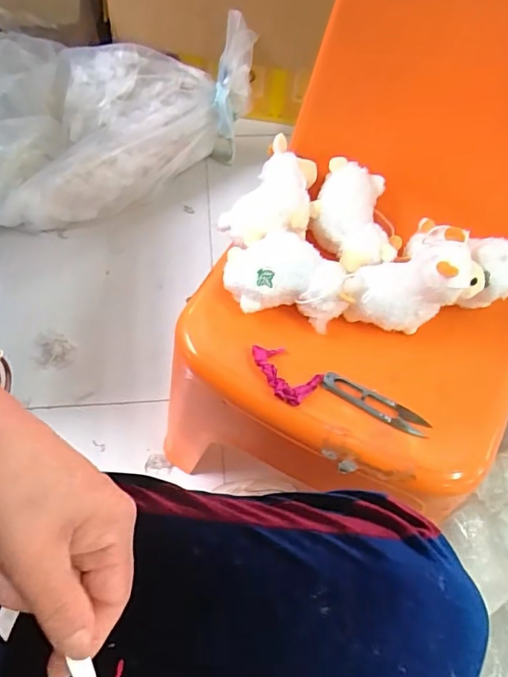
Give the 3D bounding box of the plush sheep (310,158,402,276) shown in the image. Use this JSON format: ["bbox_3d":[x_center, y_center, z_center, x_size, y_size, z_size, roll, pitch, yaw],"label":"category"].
[{"bbox_3d":[0.105,-0.130,0.546,0.081,0.047,0.123,-8,62,-7],"label":"plush sheep"}]

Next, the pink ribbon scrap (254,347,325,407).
[{"bbox_3d":[0.026,0.030,0.475,0.064,0.021,0.047,39,67,17],"label":"pink ribbon scrap"}]

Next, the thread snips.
[{"bbox_3d":[0.111,0.061,0.472,0.102,0.007,0.024,28,64,12],"label":"thread snips"}]

